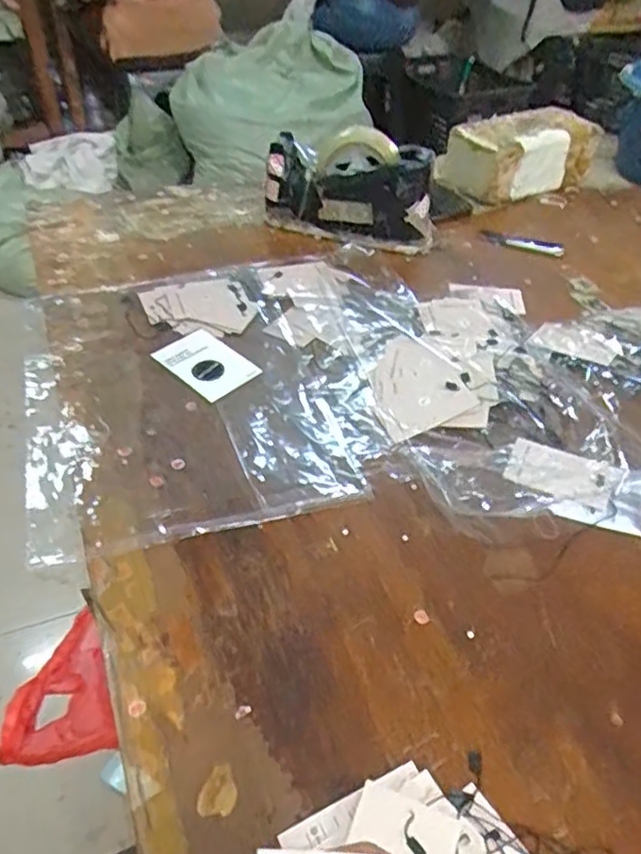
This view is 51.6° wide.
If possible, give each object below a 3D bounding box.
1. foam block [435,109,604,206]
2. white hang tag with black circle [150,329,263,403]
[{"bbox_3d":[0.280,-0.380,0.930,0.208,0.089,0.107,-23,48,-25],"label":"foam block"},{"bbox_3d":[-0.109,-0.061,0.633,0.091,0.008,0.057,35,62,23],"label":"white hang tag with black circle"}]

